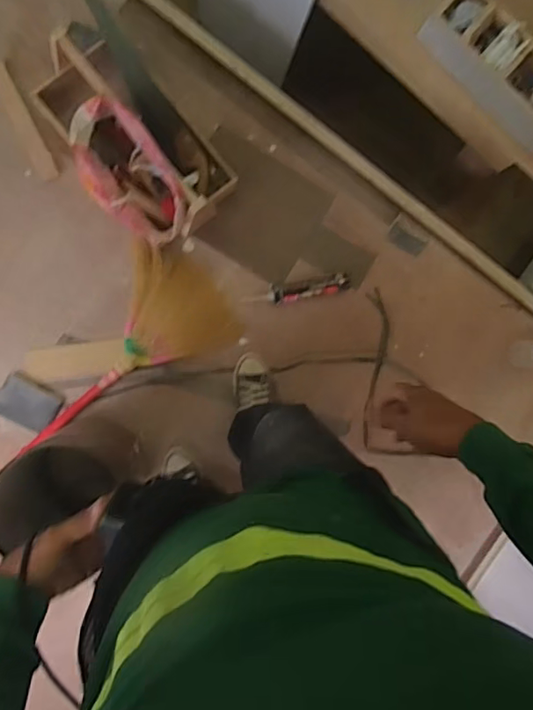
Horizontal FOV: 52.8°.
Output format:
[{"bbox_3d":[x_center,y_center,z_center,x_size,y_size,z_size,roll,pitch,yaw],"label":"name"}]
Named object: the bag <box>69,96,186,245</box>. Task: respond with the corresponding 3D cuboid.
[{"bbox_3d":[-0.345,-0.434,1.326,0.181,0.224,0.348,-39,98,-5],"label":"bag"}]

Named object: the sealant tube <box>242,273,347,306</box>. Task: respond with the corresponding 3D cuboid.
[{"bbox_3d":[0.079,-0.177,1.488,0.301,0.058,0.057,-10,92,-6],"label":"sealant tube"}]

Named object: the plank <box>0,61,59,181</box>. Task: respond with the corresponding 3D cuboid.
[{"bbox_3d":[-0.630,-0.608,1.395,0.050,0.012,0.313,-26,93,-6],"label":"plank"}]

